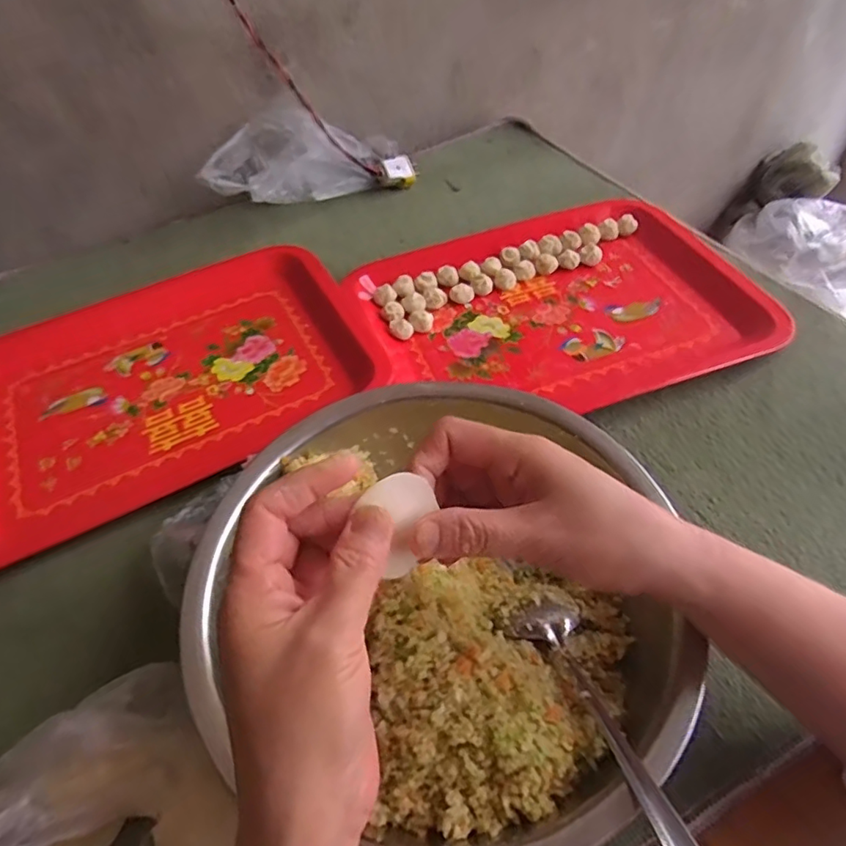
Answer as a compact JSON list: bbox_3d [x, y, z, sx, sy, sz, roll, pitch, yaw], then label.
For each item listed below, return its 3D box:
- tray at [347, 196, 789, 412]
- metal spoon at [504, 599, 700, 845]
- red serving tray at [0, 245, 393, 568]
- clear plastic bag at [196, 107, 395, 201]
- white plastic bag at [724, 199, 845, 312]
[{"bbox_3d":[0.129,-0.116,0.553,0.360,0.024,0.247,-14,52,-7],"label":"tray"},{"bbox_3d":[0.089,0.148,0.277,0.041,0.015,0.150,-16,31,-9],"label":"metal spoon"},{"bbox_3d":[-0.247,-0.047,0.531,0.370,0.026,0.266,-26,54,-16],"label":"red serving tray"},{"bbox_3d":[-0.147,-0.326,0.701,0.243,0.097,0.089,-29,55,-18],"label":"clear plastic bag"},{"bbox_3d":[0.782,-0.365,1.157,0.290,0.099,0.193,29,57,25],"label":"white plastic bag"}]

